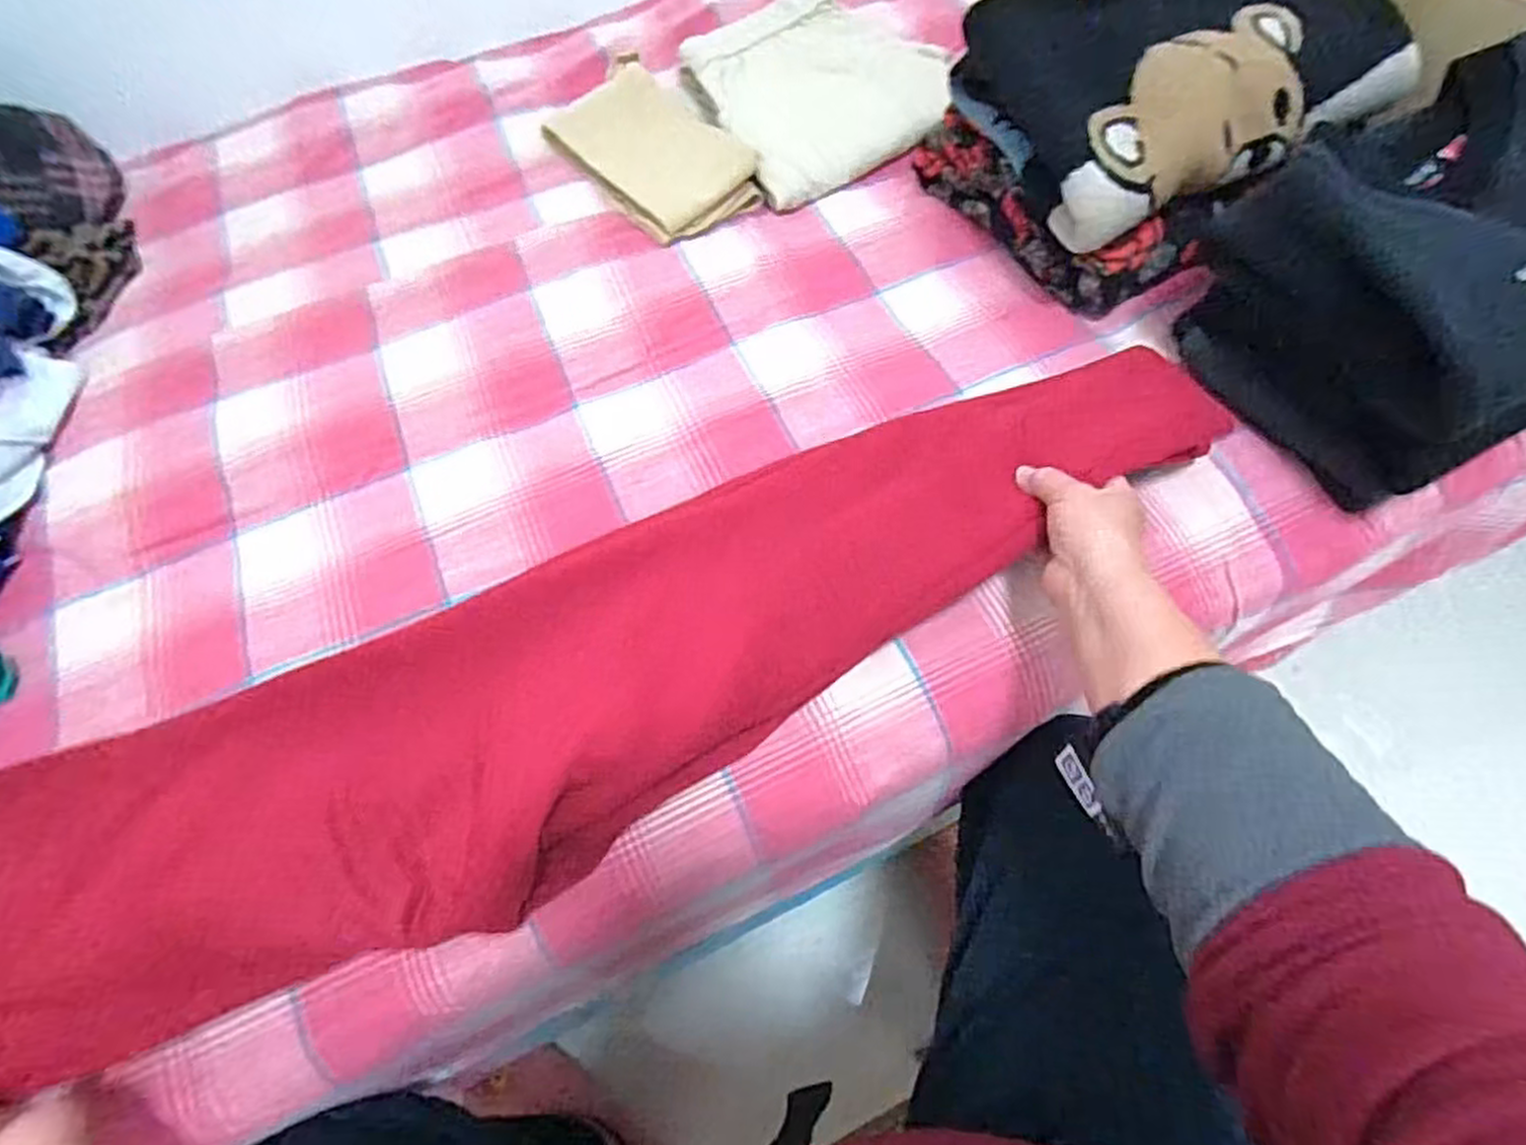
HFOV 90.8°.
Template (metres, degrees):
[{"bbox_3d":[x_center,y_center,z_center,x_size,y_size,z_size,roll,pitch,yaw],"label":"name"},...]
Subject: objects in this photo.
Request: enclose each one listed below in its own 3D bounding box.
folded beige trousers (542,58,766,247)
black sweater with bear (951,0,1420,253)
[{"bbox_3d":[-0.113,-0.418,0.742,0.119,0.034,0.222,-35,67,-14],"label":"folded beige trousers"},{"bbox_3d":[0.335,-0.415,0.613,0.290,0.096,0.227,-23,64,-8],"label":"black sweater with bear"}]

